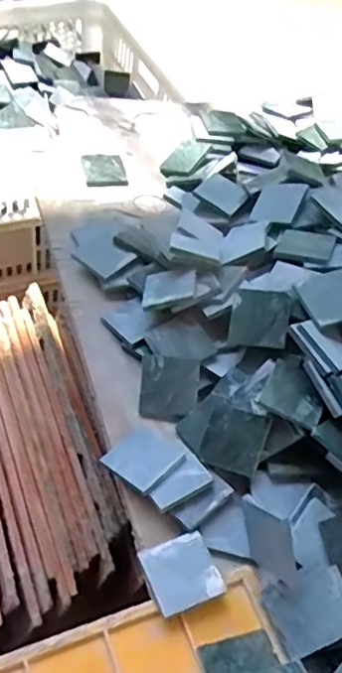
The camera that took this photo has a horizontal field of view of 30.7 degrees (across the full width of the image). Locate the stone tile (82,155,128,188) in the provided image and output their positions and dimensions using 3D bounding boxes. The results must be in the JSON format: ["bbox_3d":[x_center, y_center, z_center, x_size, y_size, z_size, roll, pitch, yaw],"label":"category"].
[{"bbox_3d":[-0.079,-0.197,0.742,0.048,0.007,0.043,-7,75,-23],"label":"stone tile"}]

